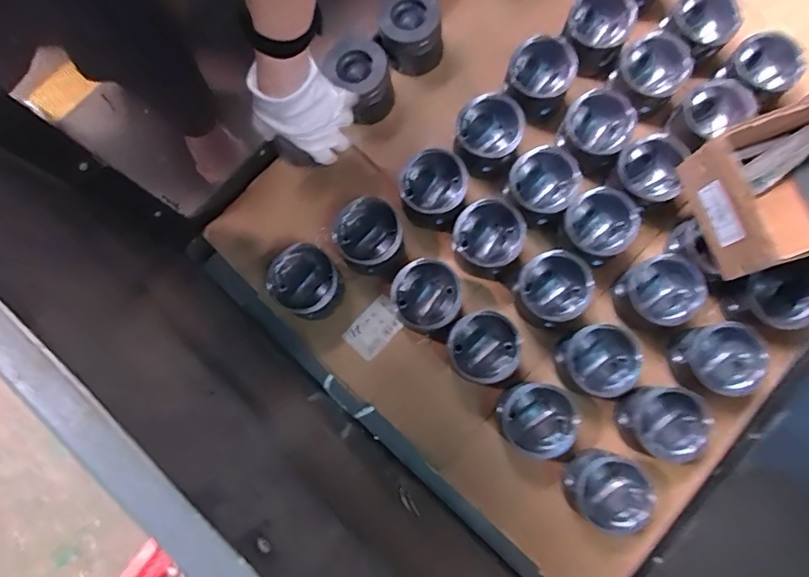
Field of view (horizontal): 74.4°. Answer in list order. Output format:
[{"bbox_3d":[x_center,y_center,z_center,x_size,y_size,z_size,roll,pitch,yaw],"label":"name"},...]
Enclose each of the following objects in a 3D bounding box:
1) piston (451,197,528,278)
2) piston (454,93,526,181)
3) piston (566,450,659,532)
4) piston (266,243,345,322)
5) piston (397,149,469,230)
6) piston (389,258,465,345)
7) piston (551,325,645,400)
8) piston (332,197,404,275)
[{"bbox_3d":[0.107,-0.062,0.684,0.085,0.081,0.081,0,80,1],"label":"piston"},{"bbox_3d":[0.111,-0.202,0.707,0.086,0.066,0.093,0,80,1],"label":"piston"},{"bbox_3d":[0.238,0.240,0.638,0.090,0.077,0.083,21,81,5],"label":"piston"},{"bbox_3d":[-0.124,-0.003,0.683,0.080,0.077,0.084,0,80,1],"label":"piston"},{"bbox_3d":[0.040,-0.130,0.703,0.086,0.081,0.082,0,80,1],"label":"piston"},{"bbox_3d":[0.031,0.017,0.685,0.083,0.075,0.096,-38,81,-6],"label":"piston"},{"bbox_3d":[0.234,0.092,0.656,0.084,0.075,0.082,0,80,1],"label":"piston"},{"bbox_3d":[-0.044,-0.064,0.695,0.081,0.068,0.084,0,80,1],"label":"piston"}]

